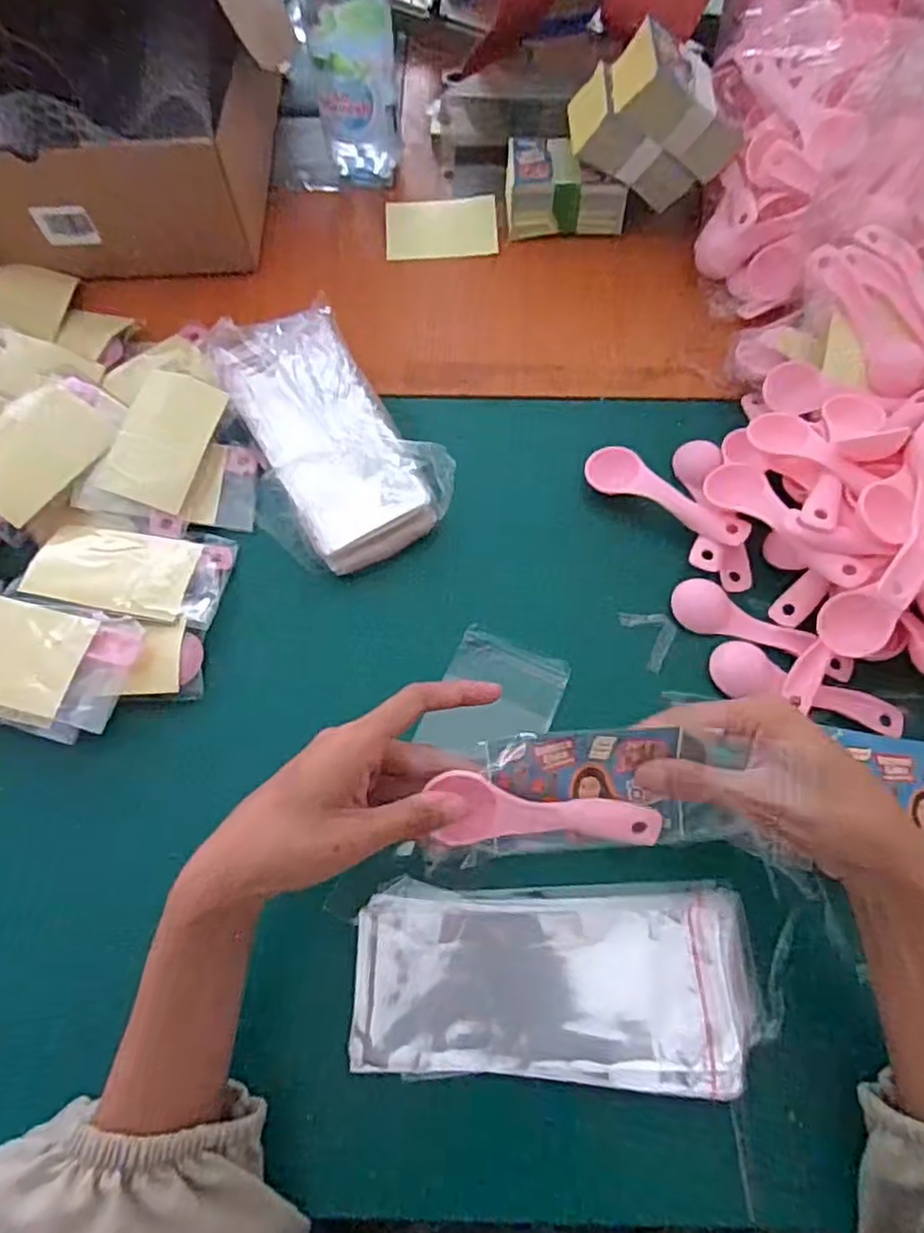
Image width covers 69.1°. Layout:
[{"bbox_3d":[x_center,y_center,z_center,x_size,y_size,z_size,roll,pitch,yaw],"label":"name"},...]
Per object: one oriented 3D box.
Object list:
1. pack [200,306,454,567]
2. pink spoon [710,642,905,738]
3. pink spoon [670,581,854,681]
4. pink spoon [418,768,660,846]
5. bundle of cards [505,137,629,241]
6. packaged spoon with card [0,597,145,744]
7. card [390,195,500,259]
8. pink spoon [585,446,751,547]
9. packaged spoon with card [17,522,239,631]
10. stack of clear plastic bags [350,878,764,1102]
[{"bbox_3d":[-0.102,-0.126,0.464,0.117,0.033,0.201,-33,71,-12],"label":"pack"},{"bbox_3d":[0.208,0.043,0.408,0.112,0.017,0.033,14,68,6],"label":"pink spoon"},{"bbox_3d":[0.186,0.011,0.417,0.112,0.017,0.035,28,70,11],"label":"pink spoon"},{"bbox_3d":[0.039,0.095,0.315,0.107,0.019,0.028,8,68,-7],"label":"pink spoon"},{"bbox_3d":[0.083,-0.350,0.546,0.092,0.045,0.063,-3,67,-1],"label":"bundle of cards"},{"bbox_3d":[-0.254,0.026,0.382,0.117,0.017,0.070,8,68,4],"label":"packaged spoon with card"},{"bbox_3d":[-0.017,-0.324,0.558,0.091,0.005,0.058,-1,67,0],"label":"card"},{"bbox_3d":[0.137,-0.081,0.449,0.113,0.016,0.031,29,71,12],"label":"pink spoon"},{"bbox_3d":[-0.208,-0.028,0.422,0.114,0.010,0.069,8,51,-8],"label":"packaged spoon with card"},{"bbox_3d":[0.048,0.183,0.337,0.199,0.017,0.087,1,67,1],"label":"stack of clear plastic bags"}]

